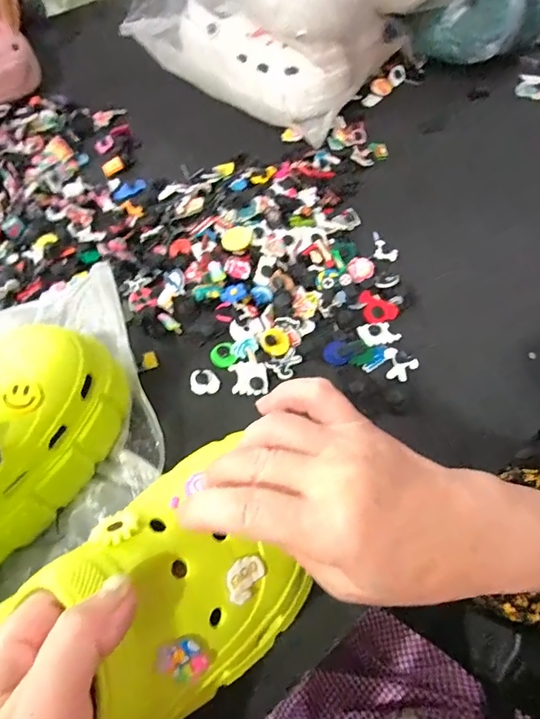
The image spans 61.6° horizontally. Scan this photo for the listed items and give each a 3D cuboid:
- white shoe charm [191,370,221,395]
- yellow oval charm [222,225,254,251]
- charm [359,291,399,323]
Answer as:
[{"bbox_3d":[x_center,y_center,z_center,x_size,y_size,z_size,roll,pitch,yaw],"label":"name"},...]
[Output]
[{"bbox_3d":[-0.056,0.019,0.390,0.025,0.006,0.022,-8,58,-3],"label":"white shoe charm"},{"bbox_3d":[-0.033,-0.122,0.454,0.032,0.004,0.027,-25,61,-12],"label":"yellow oval charm"},{"bbox_3d":[0.098,-0.047,0.419,0.036,0.011,0.026,32,65,20],"label":"charm"}]

